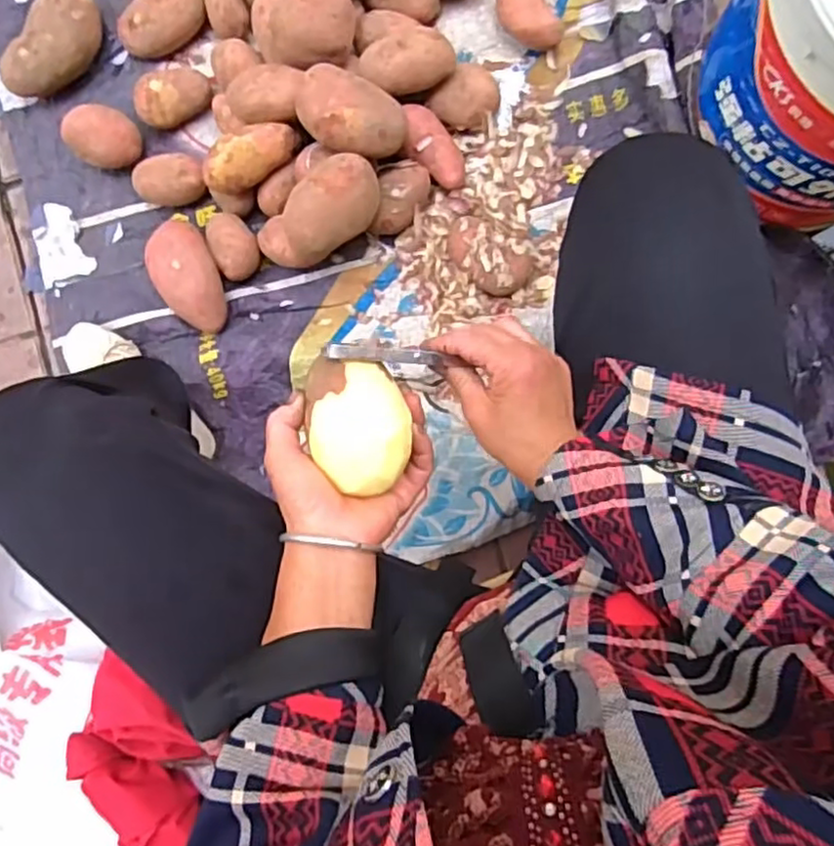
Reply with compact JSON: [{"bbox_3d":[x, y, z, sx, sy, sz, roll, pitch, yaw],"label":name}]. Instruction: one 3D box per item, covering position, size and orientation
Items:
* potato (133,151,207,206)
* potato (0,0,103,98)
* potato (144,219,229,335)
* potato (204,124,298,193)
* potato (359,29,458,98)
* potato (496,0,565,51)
[{"bbox_3d":[-0.313,-0.307,0.837,0.094,0.056,0.060,-9,91,4],"label":"potato"},{"bbox_3d":[-0.455,-0.472,0.835,0.072,0.065,0.148,37,93,2],"label":"potato"},{"bbox_3d":[-0.285,-0.180,0.825,0.080,0.058,0.140,-25,90,4],"label":"potato"},{"bbox_3d":[-0.196,-0.314,0.786,0.118,0.055,0.055,-36,89,4],"label":"potato"},{"bbox_3d":[-0.009,-0.414,0.772,0.107,0.057,0.060,-16,91,4],"label":"potato"},{"bbox_3d":[0.132,-0.492,0.798,0.058,0.041,0.097,-33,89,4],"label":"potato"}]

